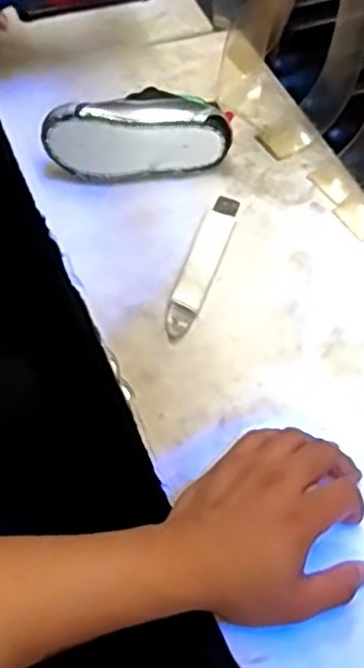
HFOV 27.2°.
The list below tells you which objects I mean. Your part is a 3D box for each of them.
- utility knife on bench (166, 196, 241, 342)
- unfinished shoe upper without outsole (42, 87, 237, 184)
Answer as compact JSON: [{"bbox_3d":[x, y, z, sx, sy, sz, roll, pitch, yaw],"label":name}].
[{"bbox_3d":[0.019,-0.063,0.665,0.027,0.008,0.166,16,57,8],"label":"utility knife on bench"},{"bbox_3d":[-0.041,-0.196,0.714,0.170,0.074,0.070,-5,56,-6],"label":"unfinished shoe upper without outsole"}]

